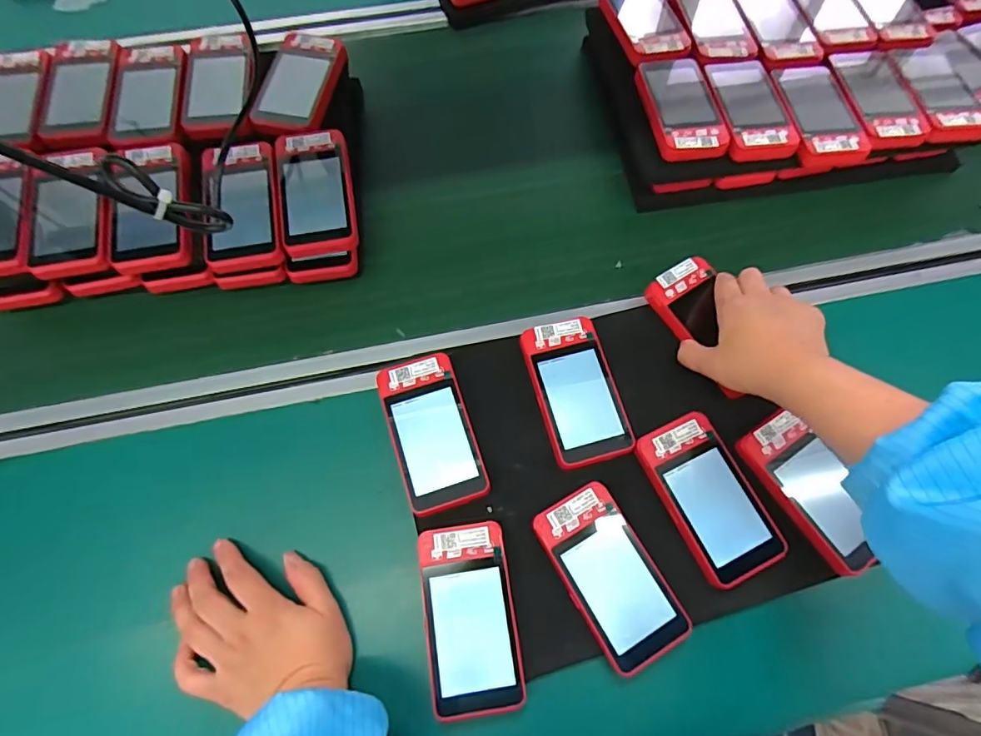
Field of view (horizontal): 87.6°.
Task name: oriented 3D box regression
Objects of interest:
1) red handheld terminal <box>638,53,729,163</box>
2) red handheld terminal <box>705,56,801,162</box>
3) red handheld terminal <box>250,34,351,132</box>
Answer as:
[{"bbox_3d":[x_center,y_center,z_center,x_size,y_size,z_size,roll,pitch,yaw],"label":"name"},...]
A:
[{"bbox_3d":[0.182,-0.255,0.499,0.063,0.026,0.125,-8,69,-4],"label":"red handheld terminal"},{"bbox_3d":[0.250,-0.253,0.499,0.065,0.019,0.119,-9,69,-4],"label":"red handheld terminal"},{"bbox_3d":[-0.183,-0.273,0.494,0.065,0.017,0.120,9,69,3],"label":"red handheld terminal"}]

